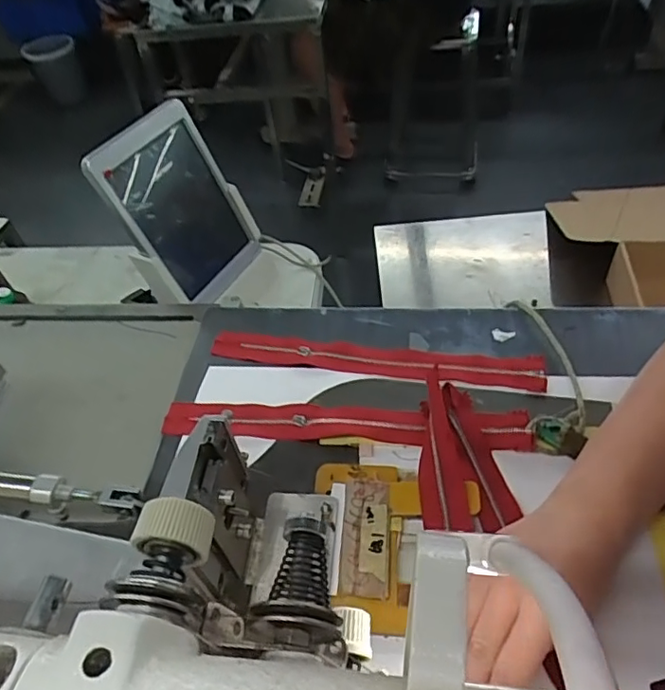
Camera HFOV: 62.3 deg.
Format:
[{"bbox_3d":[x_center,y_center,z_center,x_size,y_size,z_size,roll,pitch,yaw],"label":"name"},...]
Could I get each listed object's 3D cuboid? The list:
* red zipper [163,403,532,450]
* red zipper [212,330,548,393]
[{"bbox_3d":[0.007,0.062,0.446,0.295,0.007,0.033,1,49,8],"label":"red zipper"},{"bbox_3d":[0.033,0.011,0.491,0.297,0.007,0.035,5,50,11],"label":"red zipper"}]

